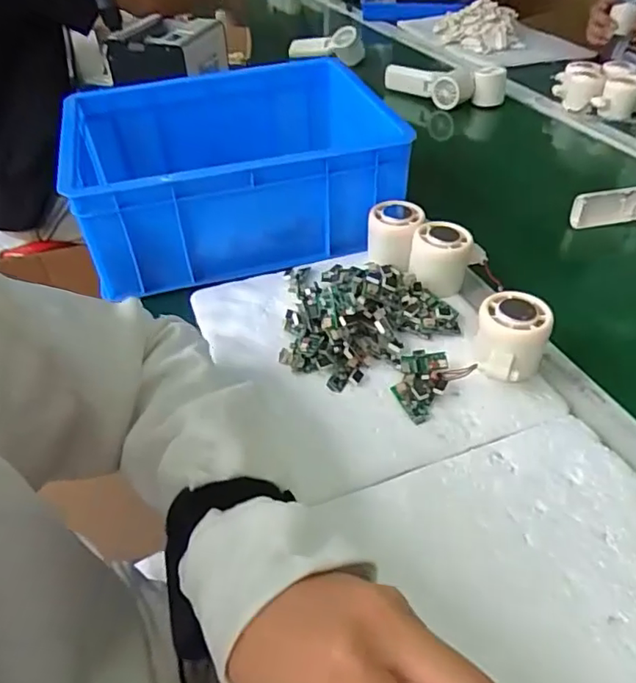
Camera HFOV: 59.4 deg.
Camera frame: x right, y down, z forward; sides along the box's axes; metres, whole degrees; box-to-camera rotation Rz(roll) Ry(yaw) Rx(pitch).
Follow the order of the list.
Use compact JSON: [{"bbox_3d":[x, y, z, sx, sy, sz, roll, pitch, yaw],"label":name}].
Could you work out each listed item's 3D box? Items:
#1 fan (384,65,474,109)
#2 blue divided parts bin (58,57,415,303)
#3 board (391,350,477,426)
[{"bbox_3d":[0.199,-0.474,1.010,0.155,0.048,0.062,29,50,30],"label":"fan"},{"bbox_3d":[-0.097,-0.198,0.632,0.326,0.126,0.255,-9,42,-12],"label":"blue divided parts bin"},{"bbox_3d":[0.085,0.032,0.450,0.060,0.023,0.049,-30,50,-31],"label":"board"}]

